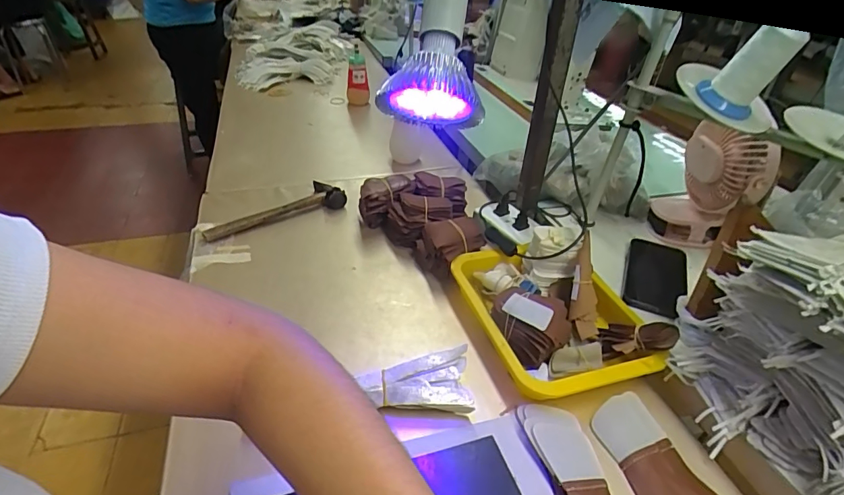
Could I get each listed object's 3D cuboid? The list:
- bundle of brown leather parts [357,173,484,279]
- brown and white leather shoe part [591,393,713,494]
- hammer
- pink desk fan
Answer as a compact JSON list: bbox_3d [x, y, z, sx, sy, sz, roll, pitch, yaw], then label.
[{"bbox_3d":[0.011,-0.054,0.771,0.156,0.076,0.231,-27,45,-36],"label":"bundle of brown leather parts"},{"bbox_3d":[0.245,0.216,0.454,0.100,0.019,0.155,-4,36,-10],"label":"brown and white leather shoe part"},{"bbox_3d":[-0.265,-0.071,0.822,0.251,0.034,0.087,-18,40,-28],"label":"hammer"},{"bbox_3d":[0.446,-0.091,0.716,0.131,0.169,0.103,22,39,25],"label":"pink desk fan"}]

